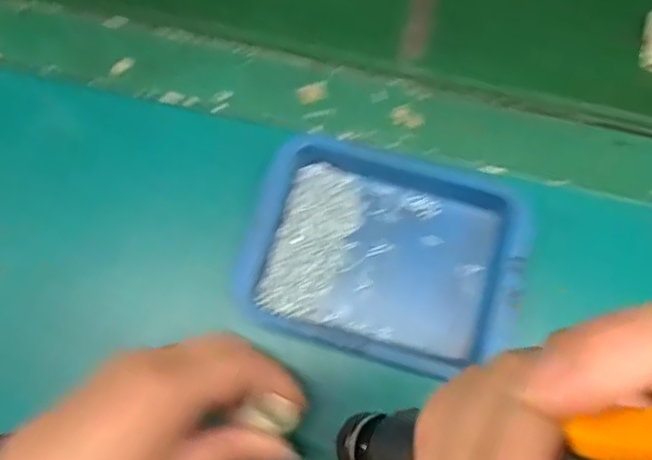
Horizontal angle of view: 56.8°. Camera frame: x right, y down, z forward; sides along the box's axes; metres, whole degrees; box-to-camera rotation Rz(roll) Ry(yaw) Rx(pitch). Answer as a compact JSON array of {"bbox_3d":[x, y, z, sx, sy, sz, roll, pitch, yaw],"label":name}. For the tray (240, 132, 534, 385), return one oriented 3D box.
[{"bbox_3d":[0.031,0.013,0.363,0.148,0.020,0.122,15,72,4],"label":"tray"}]

